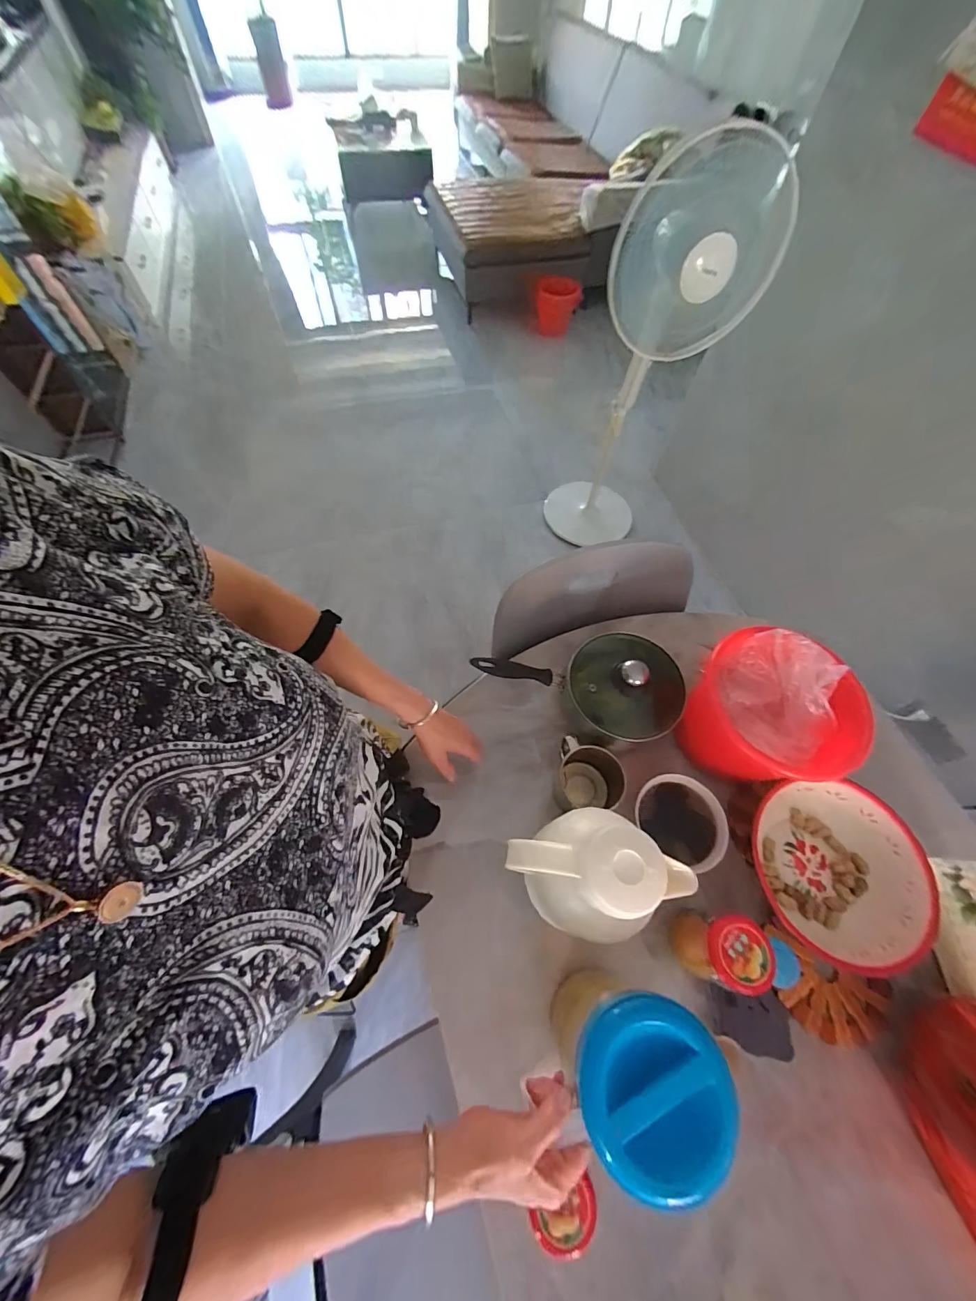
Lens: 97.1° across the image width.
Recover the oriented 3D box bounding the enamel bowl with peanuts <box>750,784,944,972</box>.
[{"bbox_3d":[0.477,0.298,0.590,0.206,0.066,0.218,0,65,-3],"label":"enamel bowl with peanuts"}]

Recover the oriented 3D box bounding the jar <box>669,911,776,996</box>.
[{"bbox_3d":[0.279,0.362,0.527,0.077,0.107,0.074,1,65,-3],"label":"jar"}]

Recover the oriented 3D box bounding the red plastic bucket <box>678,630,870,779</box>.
[{"bbox_3d":[0.388,0.091,0.627,0.182,0.186,0.185,1,65,-3],"label":"red plastic bucket"}]

